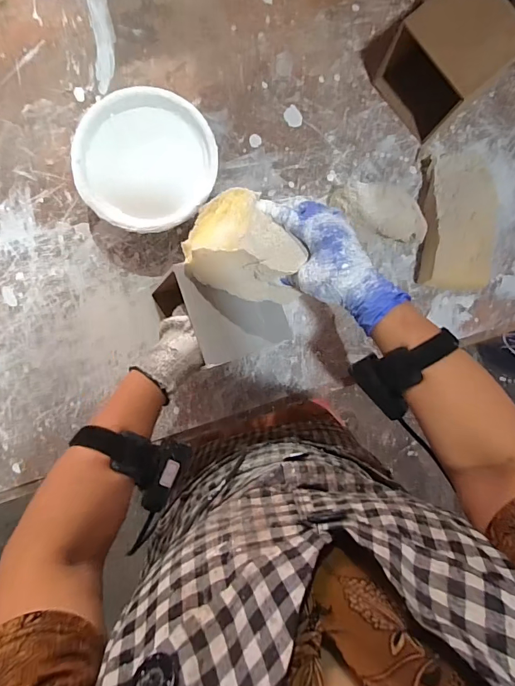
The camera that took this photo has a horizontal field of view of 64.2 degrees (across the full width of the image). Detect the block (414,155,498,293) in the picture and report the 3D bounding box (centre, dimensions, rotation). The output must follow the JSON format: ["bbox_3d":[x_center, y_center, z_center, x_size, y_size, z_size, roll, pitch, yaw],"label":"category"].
[{"bbox_3d":[0.265,-0.157,0.539,0.090,0.052,0.173,4,91,-1],"label":"block"}]

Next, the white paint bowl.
[{"bbox_3d":[-0.140,-0.227,0.531,0.168,0.064,0.167,0,91,-1],"label":"white paint bowl"}]

